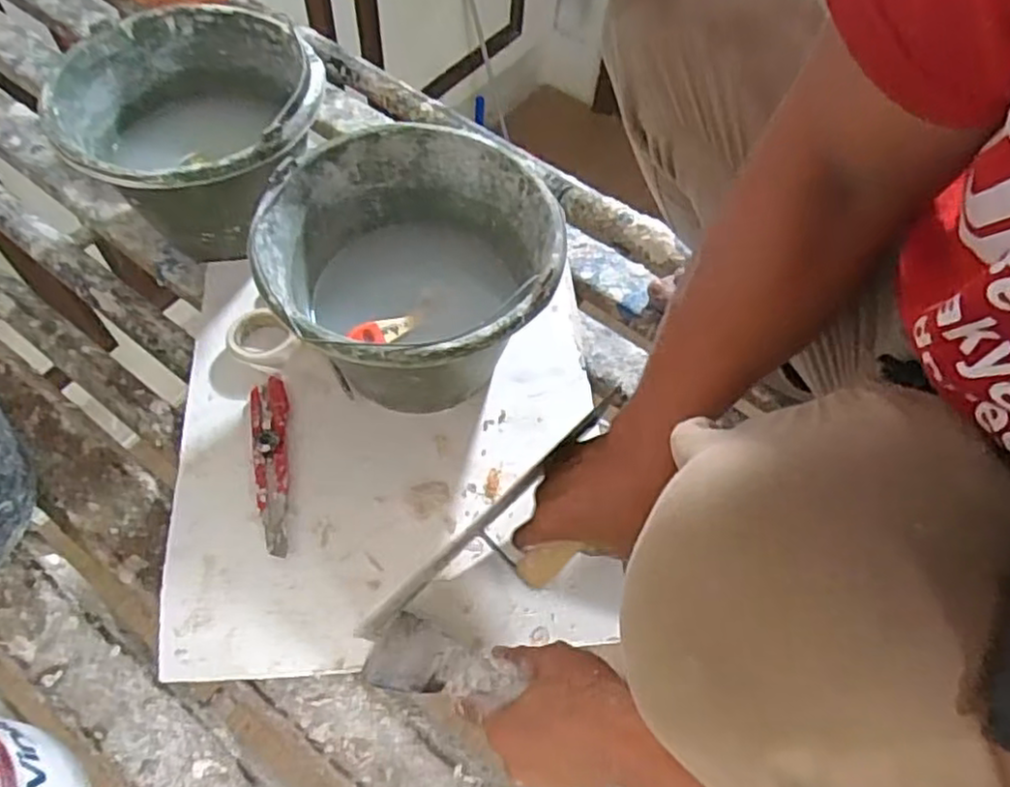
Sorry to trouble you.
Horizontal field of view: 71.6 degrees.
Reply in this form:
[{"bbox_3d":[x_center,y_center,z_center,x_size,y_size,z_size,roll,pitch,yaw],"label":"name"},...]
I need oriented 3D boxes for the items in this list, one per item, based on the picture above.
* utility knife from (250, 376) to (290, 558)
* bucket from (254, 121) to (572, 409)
[{"bbox_3d":[-0.212,0.063,0.637,0.032,0.014,0.173,-9,59,-9],"label":"utility knife"},{"bbox_3d":[-0.081,-0.091,0.642,0.237,0.178,0.244,2,58,-3],"label":"bucket"}]

